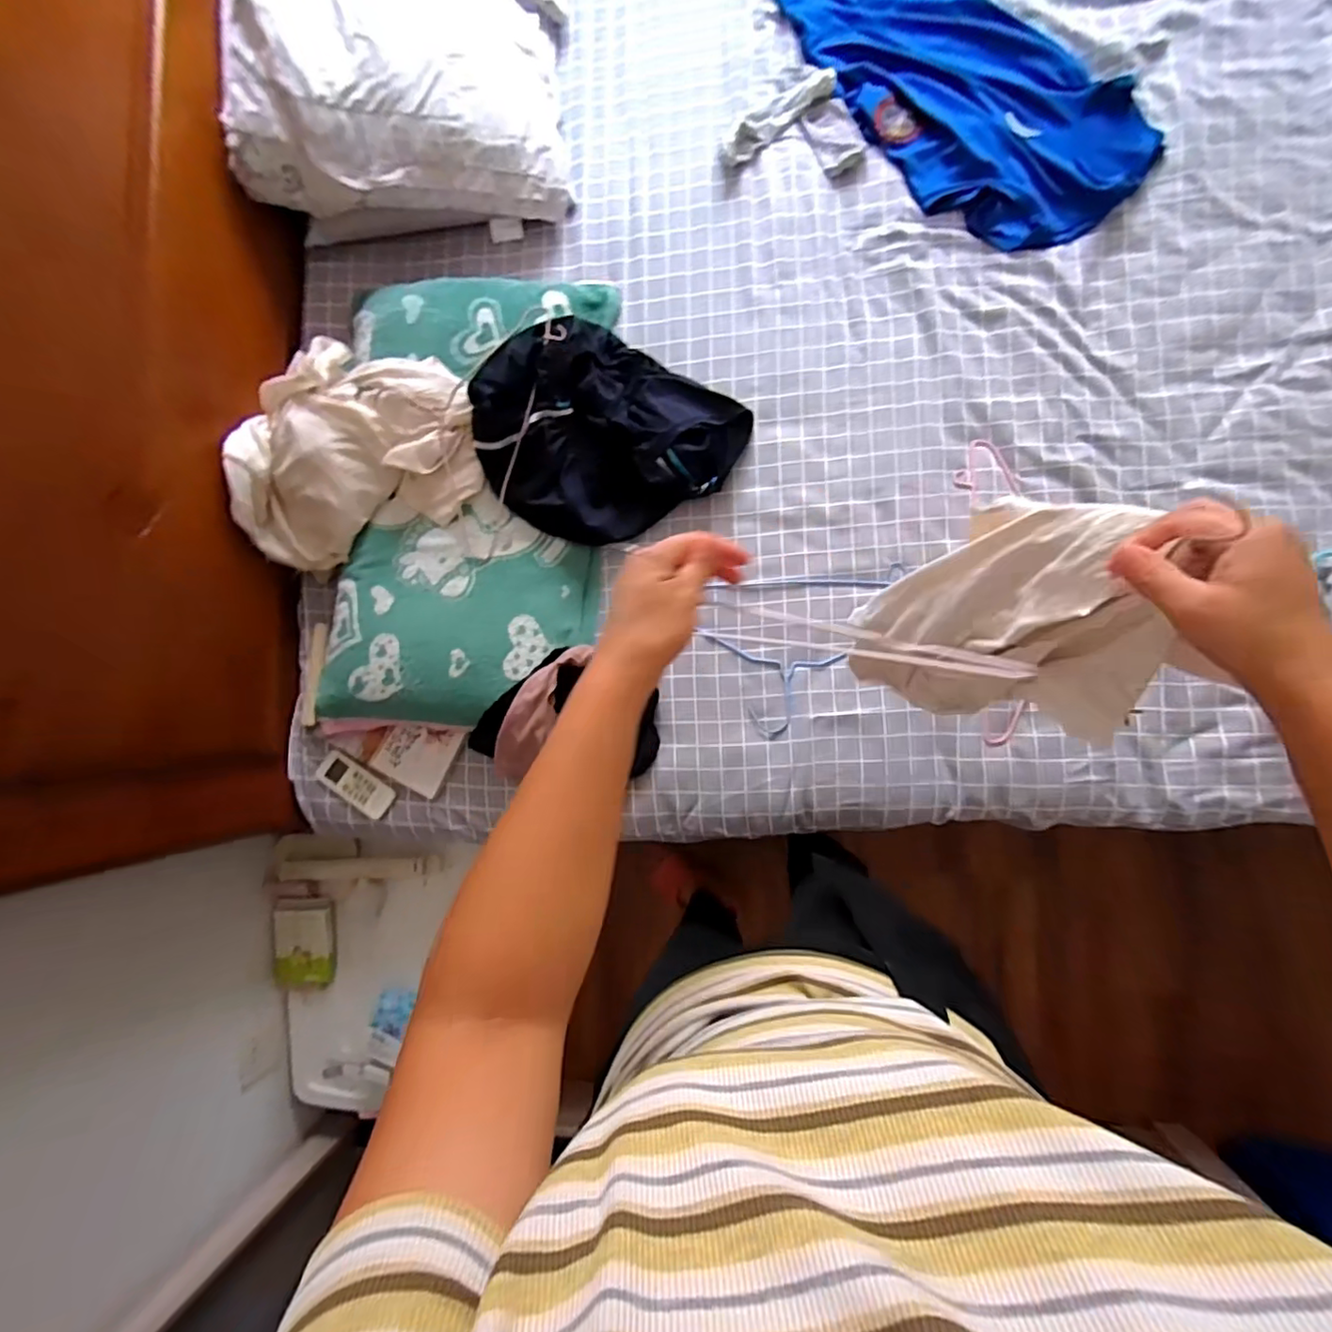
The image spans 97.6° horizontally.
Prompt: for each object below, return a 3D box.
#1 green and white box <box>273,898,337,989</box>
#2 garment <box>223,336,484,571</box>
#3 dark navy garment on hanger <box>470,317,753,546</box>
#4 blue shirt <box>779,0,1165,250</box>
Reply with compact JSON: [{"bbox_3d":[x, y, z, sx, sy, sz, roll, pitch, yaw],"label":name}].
[{"bbox_3d":[-0.683,0.526,1.100,0.110,0.027,0.170,0,86,8],"label":"green and white box"},{"bbox_3d":[-0.462,-0.337,0.861,0.362,0.098,0.309,-12,85,7],"label":"garment"},{"bbox_3d":[-0.085,-0.336,0.857,0.342,0.140,0.315,26,90,10],"label":"dark navy garment on hanger"},{"bbox_3d":[0.422,-0.871,0.879,0.610,0.030,0.275,43,93,9],"label":"blue shirt"}]

